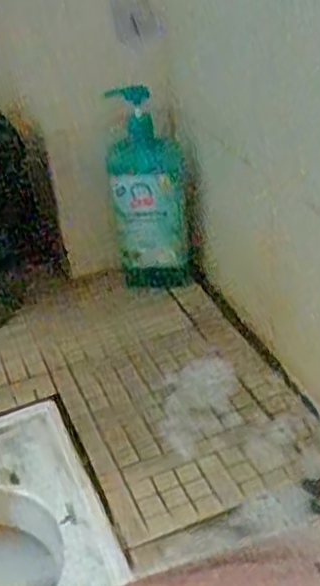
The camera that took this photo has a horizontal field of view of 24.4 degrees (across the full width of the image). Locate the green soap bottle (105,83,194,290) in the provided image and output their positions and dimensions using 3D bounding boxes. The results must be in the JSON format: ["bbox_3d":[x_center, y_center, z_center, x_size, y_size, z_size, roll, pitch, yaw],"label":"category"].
[{"bbox_3d":[-0.016,-0.121,1.016,0.106,0.292,0.074,-9,32,-2],"label":"green soap bottle"}]

